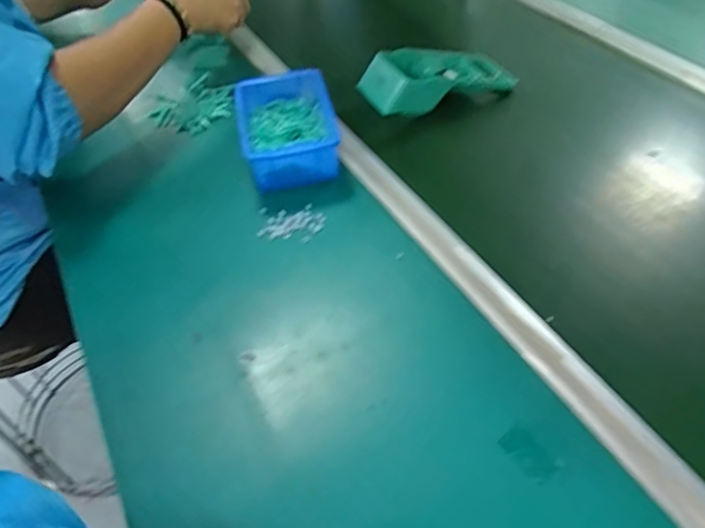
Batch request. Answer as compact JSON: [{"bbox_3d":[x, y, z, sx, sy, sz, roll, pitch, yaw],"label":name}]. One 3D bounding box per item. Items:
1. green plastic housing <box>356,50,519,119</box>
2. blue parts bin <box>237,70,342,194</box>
[{"bbox_3d":[0.105,-0.233,0.667,0.202,0.055,0.083,-14,49,-21],"label":"green plastic housing"},{"bbox_3d":[-0.072,-0.149,0.593,0.104,0.053,0.151,-12,48,-6],"label":"blue parts bin"}]

